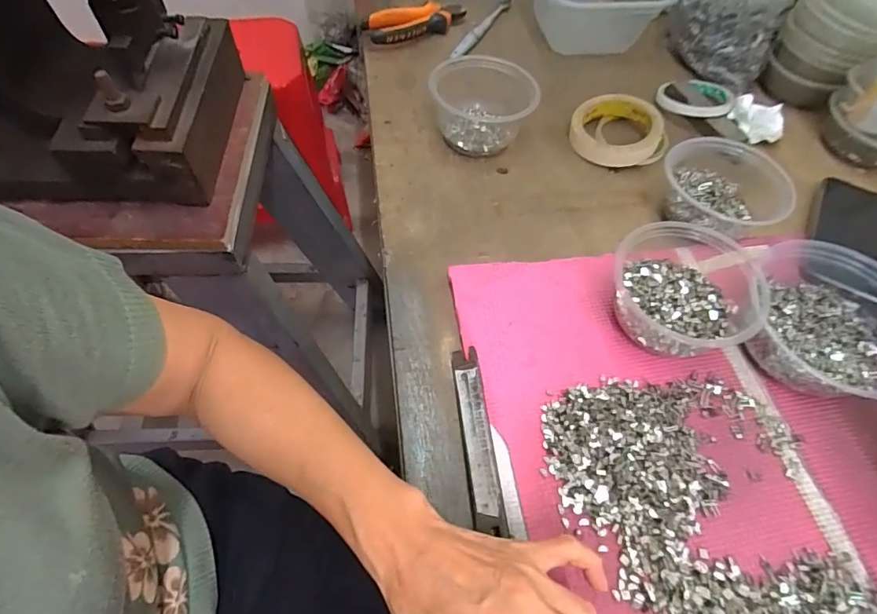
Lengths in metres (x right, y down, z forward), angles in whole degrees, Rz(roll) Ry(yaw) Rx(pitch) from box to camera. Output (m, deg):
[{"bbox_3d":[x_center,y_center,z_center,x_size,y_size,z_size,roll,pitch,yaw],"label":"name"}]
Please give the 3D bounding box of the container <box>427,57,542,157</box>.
[{"bbox_3d":[0.051,-0.228,0.536,0.113,0.063,0.115,2,58,-3],"label":"container"}]

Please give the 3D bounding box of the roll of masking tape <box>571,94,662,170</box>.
[{"bbox_3d":[0.203,-0.206,0.553,0.097,0.033,0.097,2,58,-3],"label":"roll of masking tape"}]

